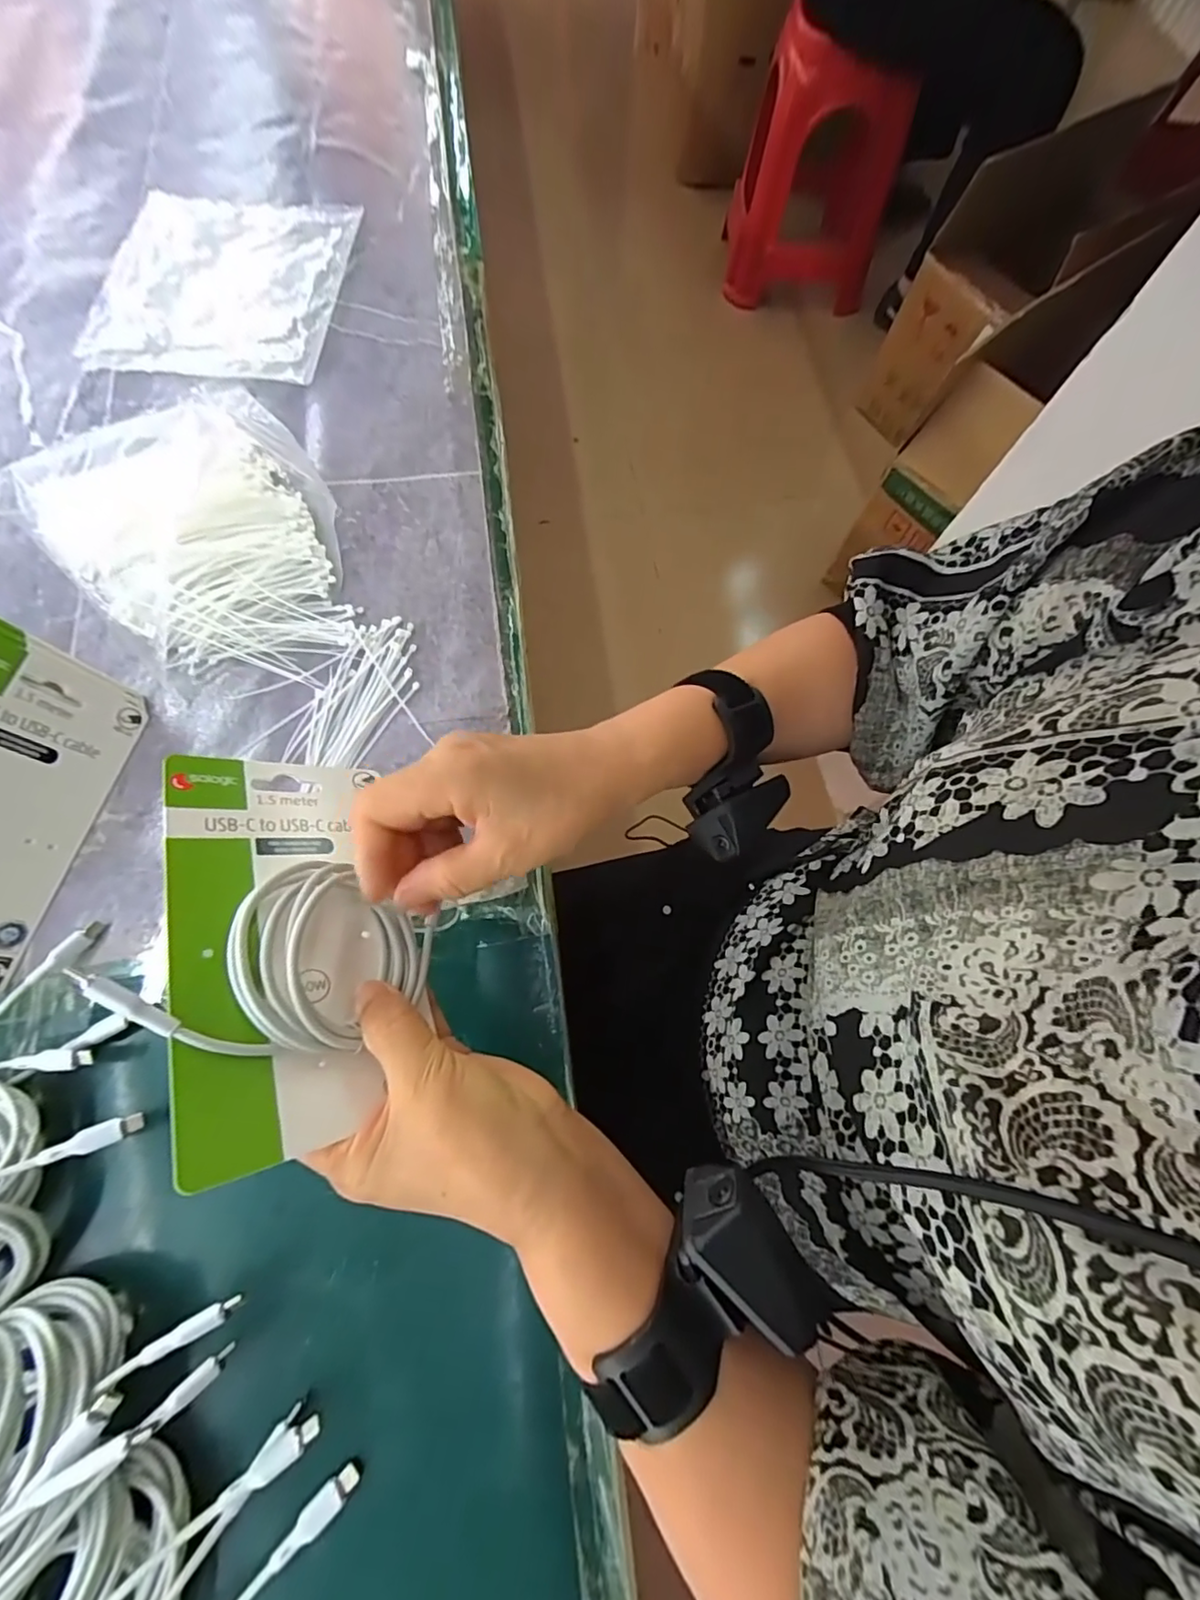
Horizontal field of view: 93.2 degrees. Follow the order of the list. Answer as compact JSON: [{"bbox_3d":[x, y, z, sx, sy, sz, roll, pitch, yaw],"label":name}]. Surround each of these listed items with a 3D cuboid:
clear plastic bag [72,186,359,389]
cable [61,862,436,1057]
[{"bbox_3d":[-0.321,-0.452,0.493,0.184,0.013,0.227,6,72,-1],"label":"clear plastic bag"},{"bbox_3d":[-0.128,0.063,0.239,0.114,0.017,0.083,33,42,-25],"label":"cable"}]

